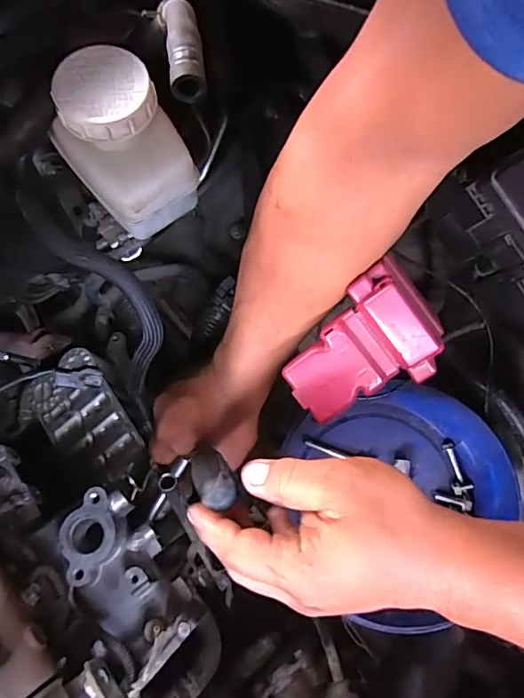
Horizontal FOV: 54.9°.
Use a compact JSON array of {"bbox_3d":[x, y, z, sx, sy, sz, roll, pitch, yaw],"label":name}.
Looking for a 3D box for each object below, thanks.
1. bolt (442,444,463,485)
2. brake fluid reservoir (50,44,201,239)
[{"bbox_3d":[0.186,0.110,0.485,0.009,0.005,0.039,-18,74,-6],"label":"bolt"},{"bbox_3d":[-0.086,-0.127,0.312,0.065,0.075,0.081,-36,77,-11],"label":"brake fluid reservoir"}]

